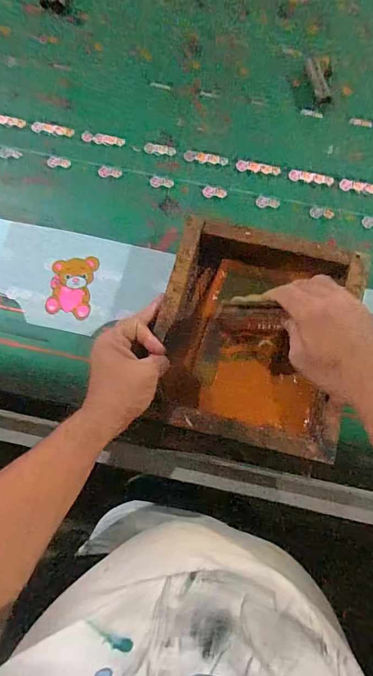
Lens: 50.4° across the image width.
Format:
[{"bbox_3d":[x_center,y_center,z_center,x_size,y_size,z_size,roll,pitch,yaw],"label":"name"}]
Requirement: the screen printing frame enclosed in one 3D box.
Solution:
[{"bbox_3d":[0.084,-0.005,0.501,0.231,0.052,0.261,14,78,3],"label":"screen printing frame"}]

